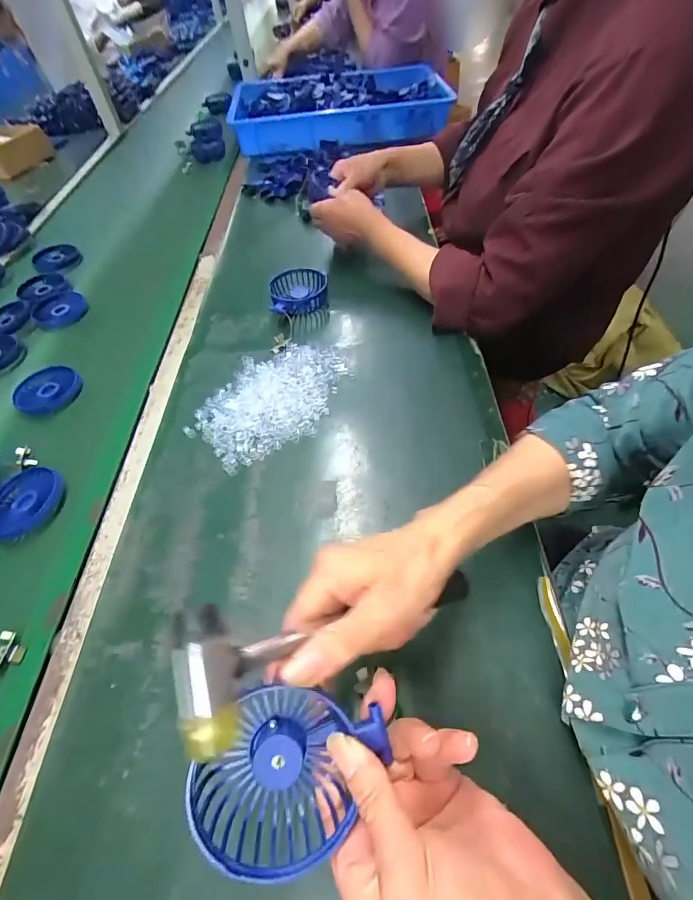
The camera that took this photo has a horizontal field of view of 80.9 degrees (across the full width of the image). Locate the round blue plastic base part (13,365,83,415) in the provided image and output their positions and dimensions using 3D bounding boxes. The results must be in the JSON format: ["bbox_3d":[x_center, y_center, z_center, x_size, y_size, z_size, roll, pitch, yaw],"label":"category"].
[{"bbox_3d":[-0.413,-0.085,0.566,0.081,0.013,0.091,-22,54,-12],"label":"round blue plastic base part"}]

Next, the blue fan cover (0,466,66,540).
[{"bbox_3d":[-0.359,0.058,0.455,0.077,0.009,0.087,9,54,11],"label":"blue fan cover"}]

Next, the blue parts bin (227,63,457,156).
[{"bbox_3d":[-0.017,-0.893,1.068,0.532,0.089,0.350,-4,53,1],"label":"blue parts bin"}]

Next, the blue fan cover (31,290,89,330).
[{"bbox_3d":[-0.471,-0.230,0.669,0.083,0.019,0.083,-30,56,-17],"label":"blue fan cover"}]

